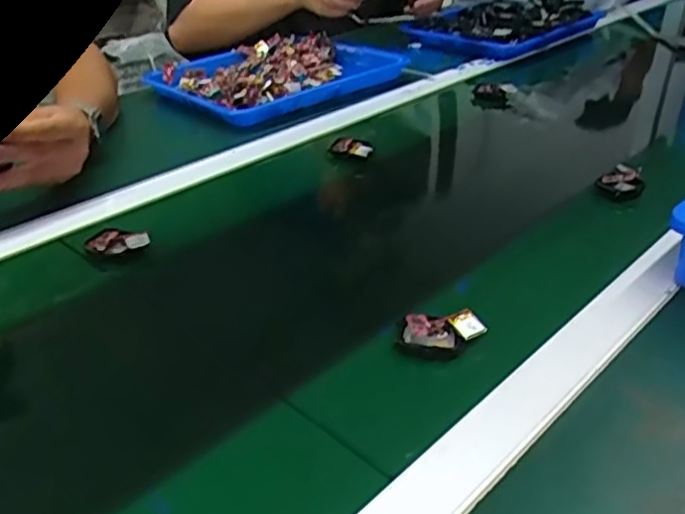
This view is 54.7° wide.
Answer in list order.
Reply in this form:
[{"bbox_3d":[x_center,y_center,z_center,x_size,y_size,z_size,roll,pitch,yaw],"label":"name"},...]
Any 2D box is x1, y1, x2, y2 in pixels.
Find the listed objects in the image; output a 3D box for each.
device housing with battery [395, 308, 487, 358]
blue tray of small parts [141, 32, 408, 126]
[{"bbox_3d":[0.069,0.054,0.467,0.059,0.019,0.033,3,32,5],"label":"device housing with battery"},{"bbox_3d":[-0.100,-0.281,0.995,0.346,0.039,0.254,-27,41,-36],"label":"blue tray of small parts"}]

